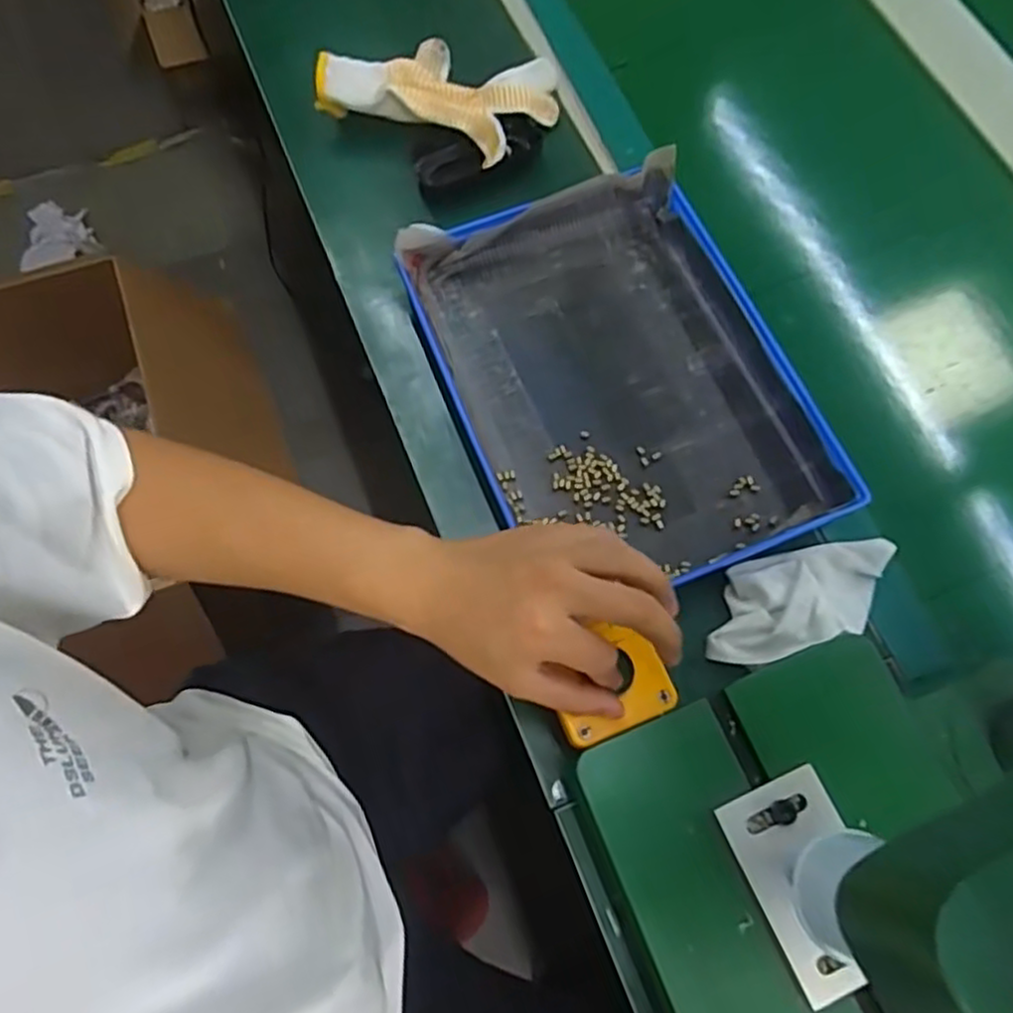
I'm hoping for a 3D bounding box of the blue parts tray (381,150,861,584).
[{"bbox_3d":[0.088,-0.099,0.536,0.257,0.037,0.318,-21,71,-8],"label":"blue parts tray"}]

